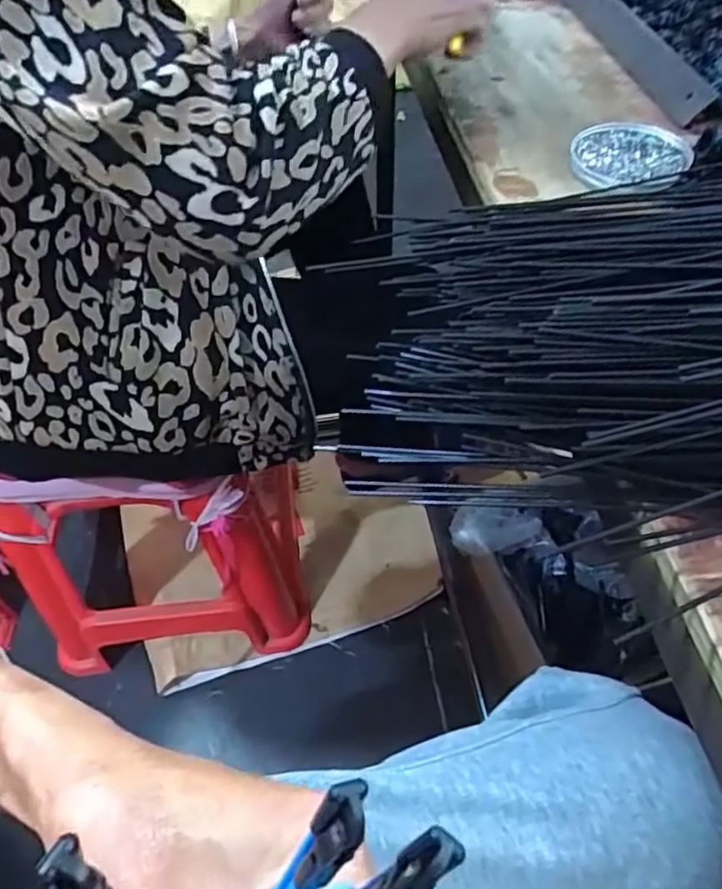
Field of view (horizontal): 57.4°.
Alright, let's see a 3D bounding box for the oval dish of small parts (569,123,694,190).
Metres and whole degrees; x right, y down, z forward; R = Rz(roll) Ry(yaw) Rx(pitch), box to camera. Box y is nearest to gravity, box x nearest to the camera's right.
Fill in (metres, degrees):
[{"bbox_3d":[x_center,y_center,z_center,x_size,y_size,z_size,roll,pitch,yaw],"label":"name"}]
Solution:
[{"bbox_3d":[0.213,-0.228,0.523,0.090,0.011,0.085,12,54,11],"label":"oval dish of small parts"}]

